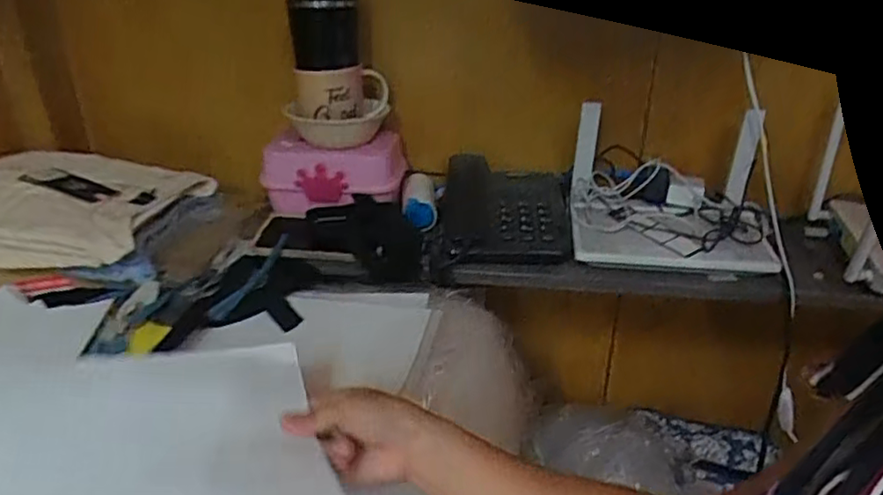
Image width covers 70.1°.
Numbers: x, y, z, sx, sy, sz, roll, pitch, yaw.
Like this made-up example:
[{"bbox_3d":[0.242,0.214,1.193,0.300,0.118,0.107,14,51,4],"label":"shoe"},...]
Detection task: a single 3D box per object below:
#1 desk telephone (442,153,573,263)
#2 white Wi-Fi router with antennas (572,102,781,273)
[{"bbox_3d":[0.080,-0.052,0.799,0.156,0.069,0.176,0,27,-1],"label":"desk telephone"},{"bbox_3d":[0.291,-0.072,0.771,0.251,0.122,0.190,8,28,2],"label":"white Wi-Fi router with antennas"}]

